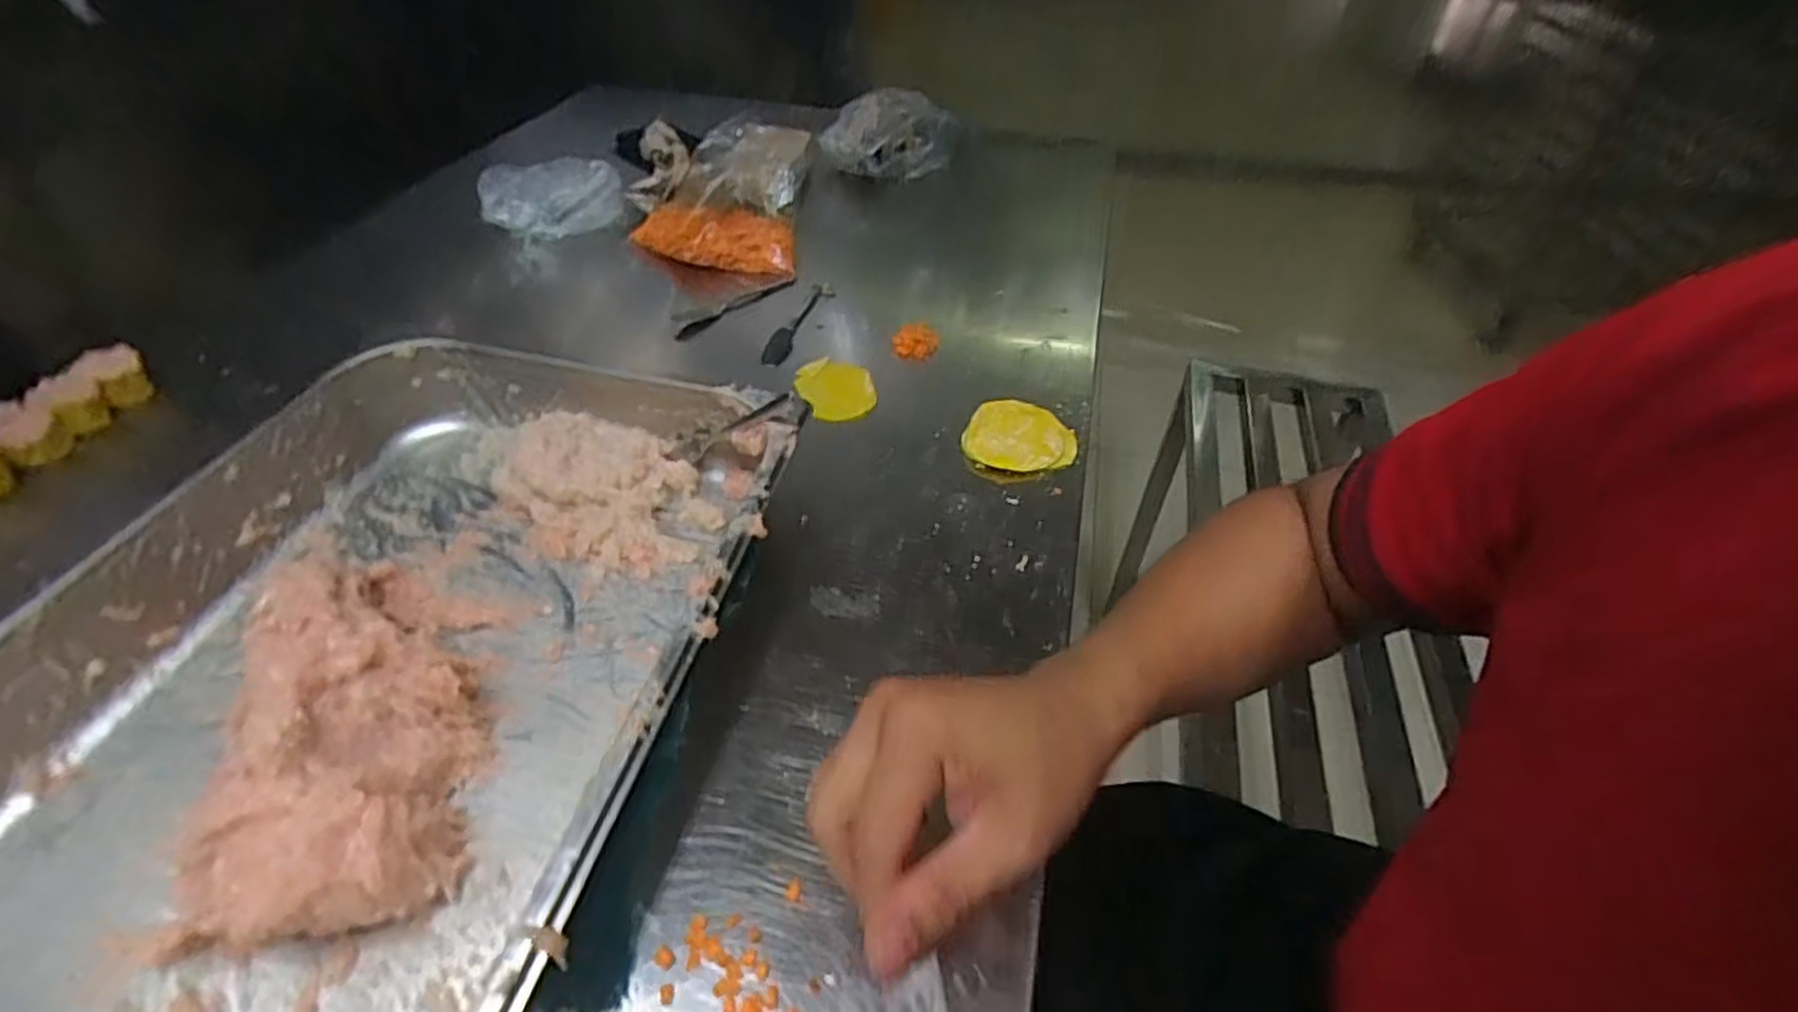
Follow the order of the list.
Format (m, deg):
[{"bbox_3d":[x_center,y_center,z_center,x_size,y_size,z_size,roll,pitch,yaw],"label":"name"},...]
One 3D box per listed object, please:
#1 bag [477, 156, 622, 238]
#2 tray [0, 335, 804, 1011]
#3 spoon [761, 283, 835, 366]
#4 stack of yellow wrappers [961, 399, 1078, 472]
[{"bbox_3d":[-0.354,-0.309,0.795,0.134,0.065,0.058,-5,45,-8],"label":"bag"},{"bbox_3d":[-0.270,0.102,0.375,0.316,0.072,0.511,13,44,6],"label":"tray"},{"bbox_3d":[-0.090,-0.172,0.712,0.019,0.022,0.131,14,45,11],"label":"spoon"},{"bbox_3d":[0.095,-0.055,0.607,0.087,0.014,0.073,5,44,1],"label":"stack of yellow wrappers"}]

